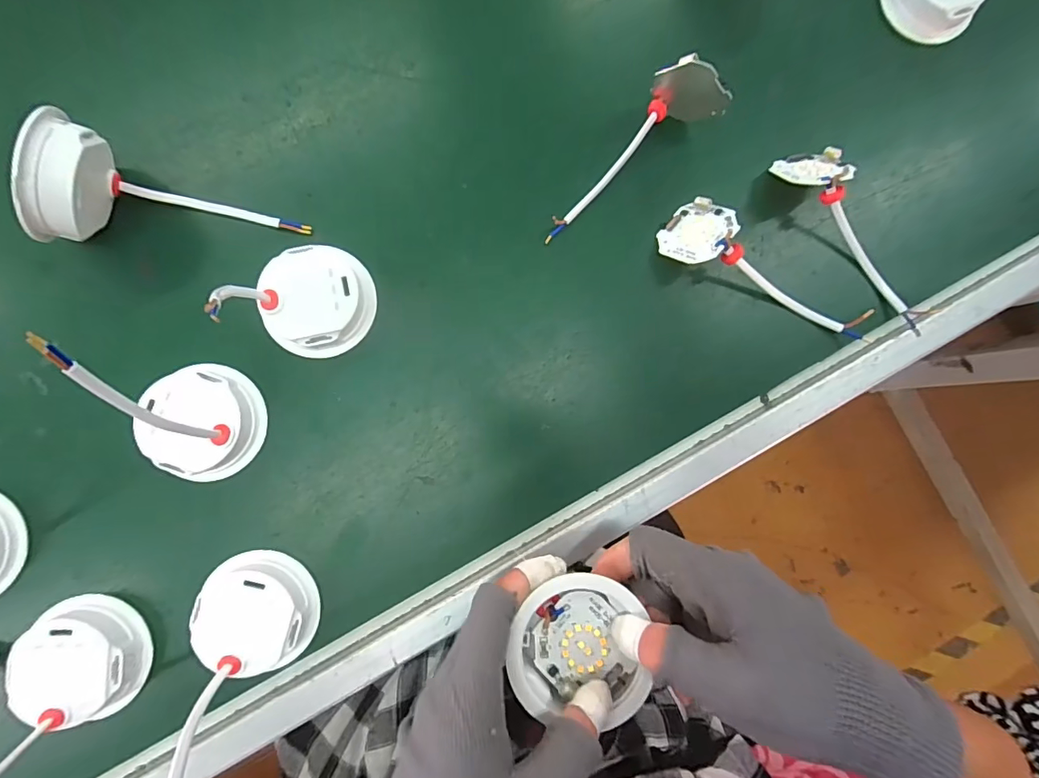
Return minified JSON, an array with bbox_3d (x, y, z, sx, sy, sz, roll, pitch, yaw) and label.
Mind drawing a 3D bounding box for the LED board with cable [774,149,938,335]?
[{"bbox_3d":[0.239,-0.109,0.329,0.043,0.034,0.152,-44,88,-6],"label":"LED board with cable"}]

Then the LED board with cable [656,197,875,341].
[{"bbox_3d":[0.169,-0.079,0.325,0.152,0.032,0.046,27,84,0],"label":"LED board with cable"}]

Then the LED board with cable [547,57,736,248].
[{"bbox_3d":[0.074,-0.172,0.334,0.165,0.021,0.045,-37,88,-5],"label":"LED board with cable"}]

